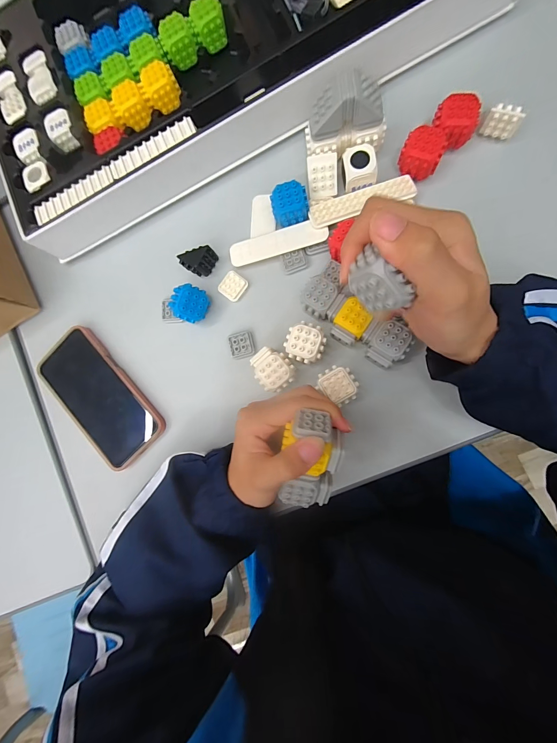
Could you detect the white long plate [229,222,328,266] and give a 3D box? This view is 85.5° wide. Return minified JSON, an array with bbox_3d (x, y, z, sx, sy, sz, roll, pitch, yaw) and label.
[{"bbox_3d":[-0.002,-0.136,0.319,0.103,0.008,0.026,-10,85,9],"label":"white long plate"}]

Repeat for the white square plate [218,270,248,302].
[{"bbox_3d":[-0.051,-0.095,0.335,0.027,0.005,0.028,40,94,9],"label":"white square plate"}]

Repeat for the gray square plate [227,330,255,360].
[{"bbox_3d":[-0.041,-0.029,0.330,0.027,0.005,0.028,-13,85,9],"label":"gray square plate"}]

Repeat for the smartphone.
[{"bbox_3d":[-0.213,0.031,0.357,0.084,0.015,0.168,-44,81,5],"label":"smartphone"}]

